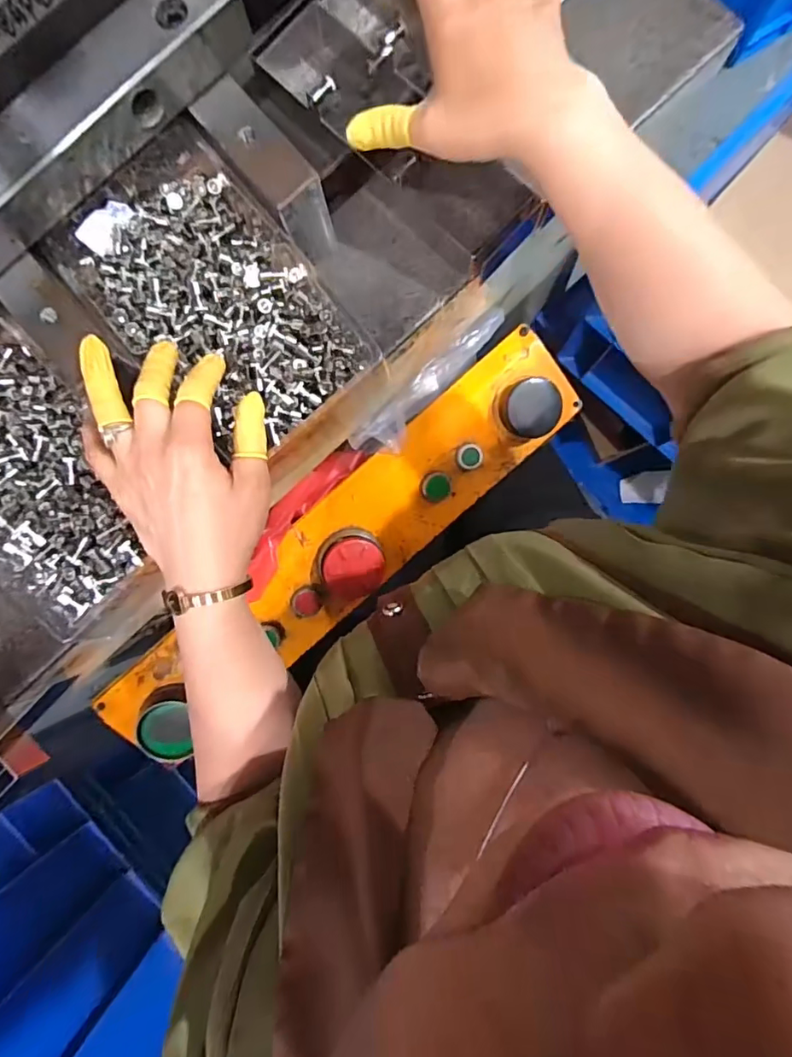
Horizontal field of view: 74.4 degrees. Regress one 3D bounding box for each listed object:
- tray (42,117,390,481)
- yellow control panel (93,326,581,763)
[{"bbox_3d":[-0.123,-0.158,0.364,0.135,0.050,0.206,-41,86,0],"label":"tray"},{"bbox_3d":[-0.056,0.025,0.562,0.592,0.063,0.109,-42,86,0],"label":"yellow control panel"}]

